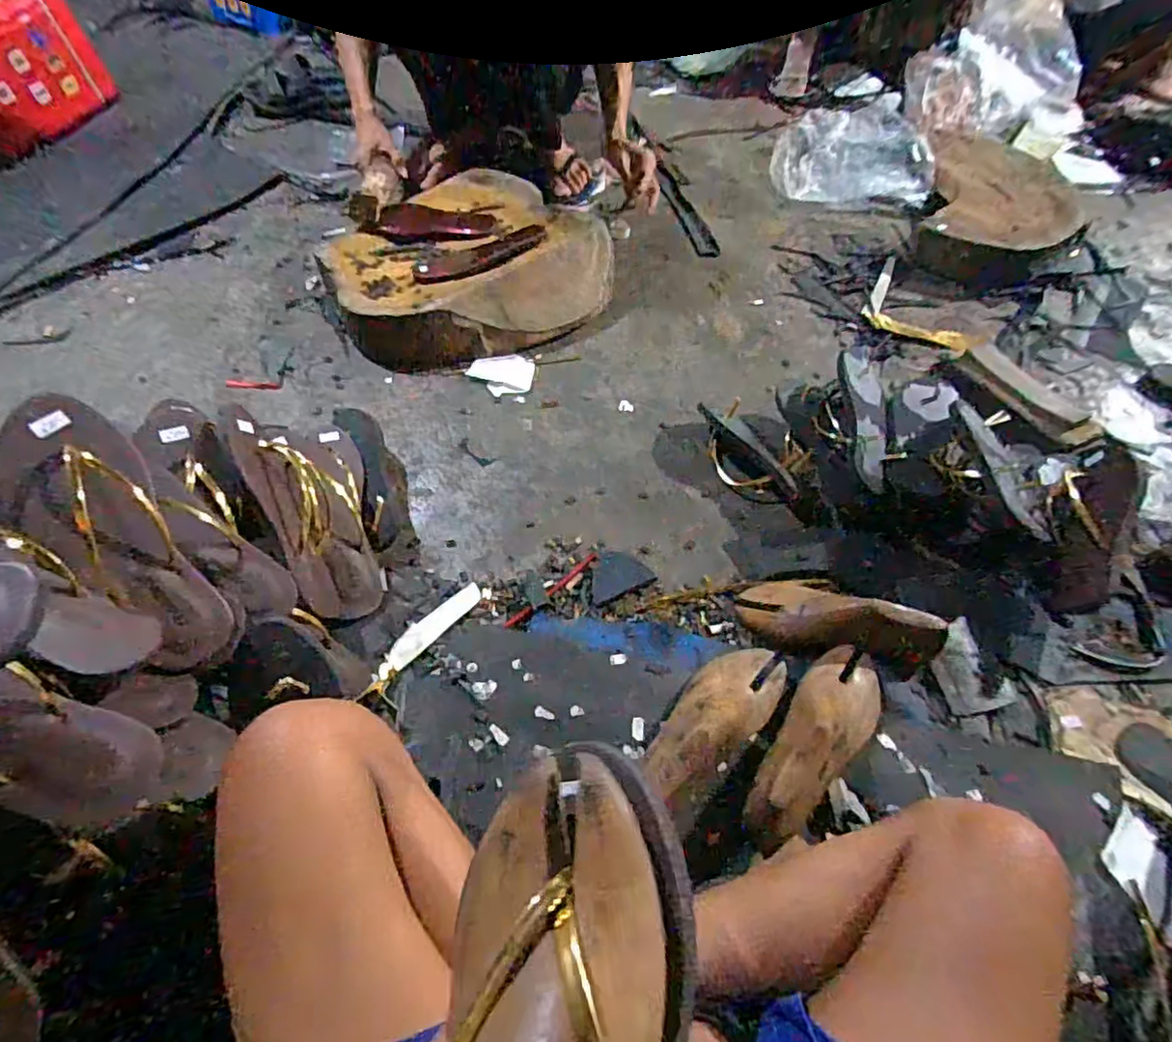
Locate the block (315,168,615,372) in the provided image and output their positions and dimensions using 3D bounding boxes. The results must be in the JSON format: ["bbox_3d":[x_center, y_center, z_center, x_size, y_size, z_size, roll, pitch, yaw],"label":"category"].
[{"bbox_3d":[-0.213,-0.464,1.066,0.457,0.095,0.445,-22,60,-15],"label":"block"}]

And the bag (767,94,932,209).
[{"bbox_3d":[0.573,-0.818,1.340,0.309,0.088,0.383,10,57,5],"label":"bag"}]

